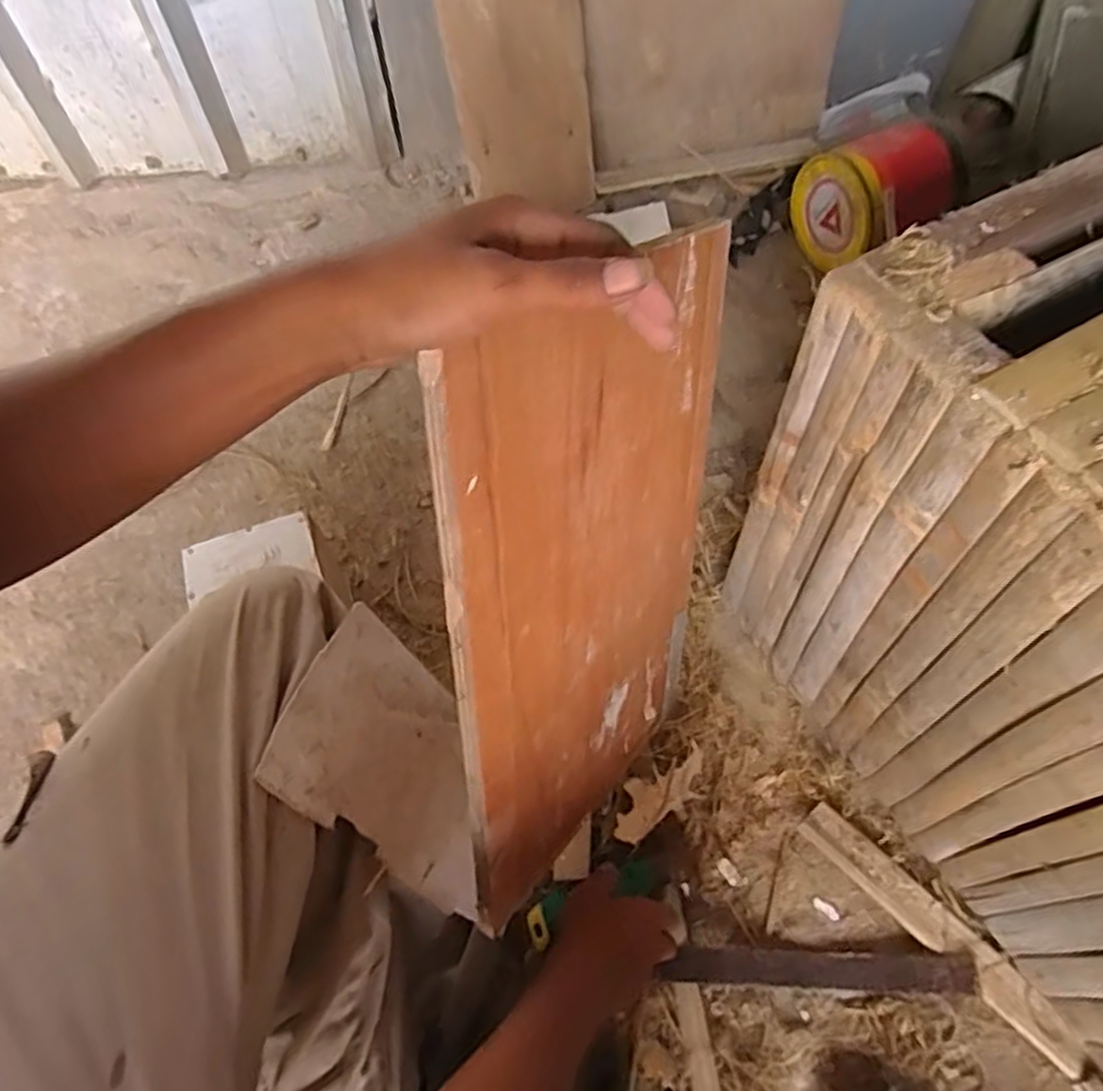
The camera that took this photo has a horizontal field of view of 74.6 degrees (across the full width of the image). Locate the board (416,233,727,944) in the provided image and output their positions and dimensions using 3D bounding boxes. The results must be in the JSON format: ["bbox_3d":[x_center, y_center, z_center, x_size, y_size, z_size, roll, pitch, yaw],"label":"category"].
[{"bbox_3d":[0.035,0.041,0.509,0.010,0.445,0.272,22,38,31],"label":"board"}]

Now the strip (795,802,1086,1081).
[{"bbox_3d":[0.322,0.319,0.606,0.250,0.016,0.036,40,69,20],"label":"strip"}]

